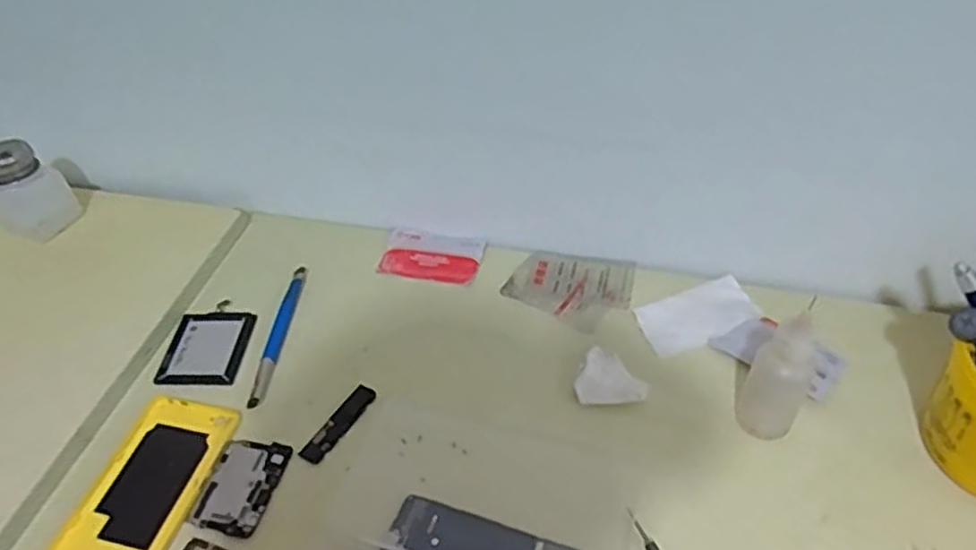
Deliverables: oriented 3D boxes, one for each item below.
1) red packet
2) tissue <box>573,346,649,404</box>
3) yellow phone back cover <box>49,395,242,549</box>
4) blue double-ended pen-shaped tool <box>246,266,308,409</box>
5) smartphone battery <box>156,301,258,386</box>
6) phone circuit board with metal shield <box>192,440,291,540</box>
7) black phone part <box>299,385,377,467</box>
[{"bbox_3d":[-0.047,-0.017,0.616,0.084,0.010,0.053,8,47,13],"label":"red packet"},{"bbox_3d":[0.086,0.071,0.512,0.049,0.008,0.047,-4,46,2],"label":"tissue"},{"bbox_3d":[-0.229,0.146,0.483,0.073,0.010,0.141,8,48,14],"label":"yellow phone back cover"},{"bbox_3d":[-0.164,0.043,0.564,0.011,0.009,0.134,2,46,8],"label":"blue double-ended pen-shaped tool"},{"bbox_3d":[-0.218,0.054,0.564,0.062,0.007,0.074,1,46,7],"label":"smartphone battery"},{"bbox_3d":[-0.164,0.141,0.479,0.047,0.004,0.065,8,48,13],"label":"phone circuit board with metal shield"},{"bbox_3d":[-0.105,0.105,0.505,0.017,0.006,0.066,25,53,26],"label":"black phone part"}]

